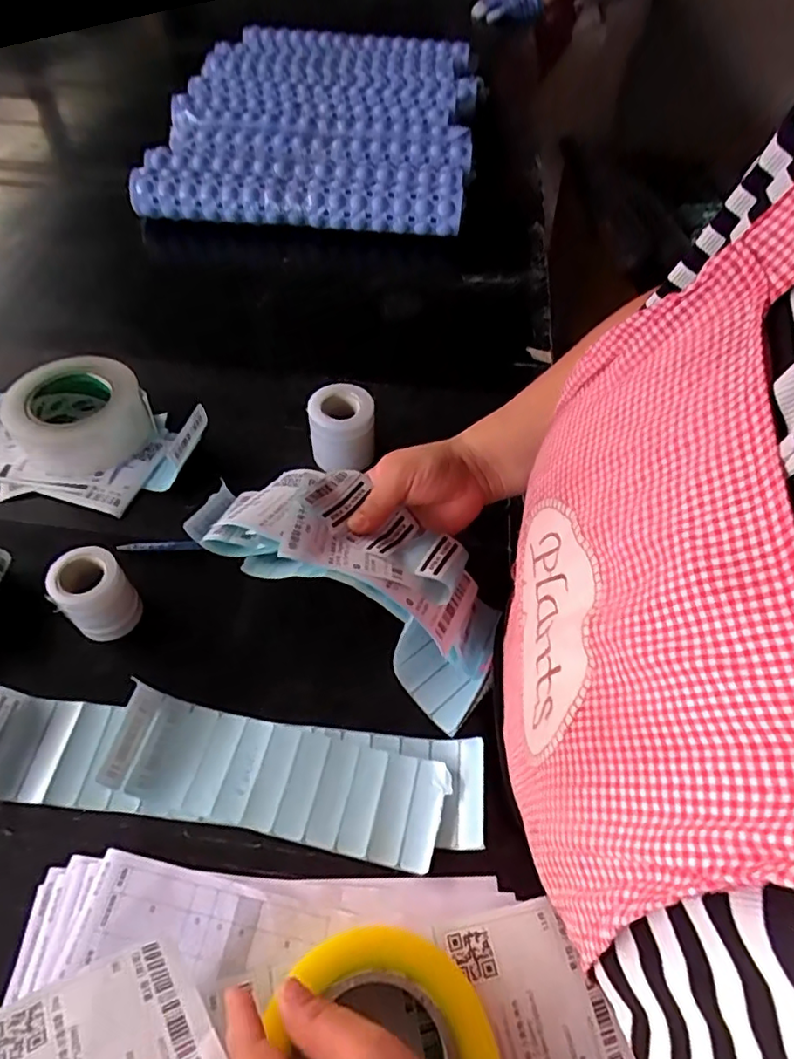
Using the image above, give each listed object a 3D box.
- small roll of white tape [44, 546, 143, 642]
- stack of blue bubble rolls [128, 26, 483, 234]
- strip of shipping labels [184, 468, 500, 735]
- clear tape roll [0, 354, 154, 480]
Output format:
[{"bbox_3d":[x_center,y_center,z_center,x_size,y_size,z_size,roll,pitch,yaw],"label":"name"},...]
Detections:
[{"bbox_3d":[-0.233,0.052,0.470,0.049,0.066,0.045,1,52,-1],"label":"small roll of white tape"},{"bbox_3d":[-0.092,-0.733,1.042,0.447,0.056,0.790,6,52,3],"label":"stack of blue bubble rolls"},{"bbox_3d":[-0.023,0.028,0.459,0.248,0.088,0.114,37,57,-4],"label":"strip of shipping labels"},{"bbox_3d":[-0.311,-0.111,0.593,0.119,0.063,0.115,1,52,-1],"label":"clear tape roll"}]

